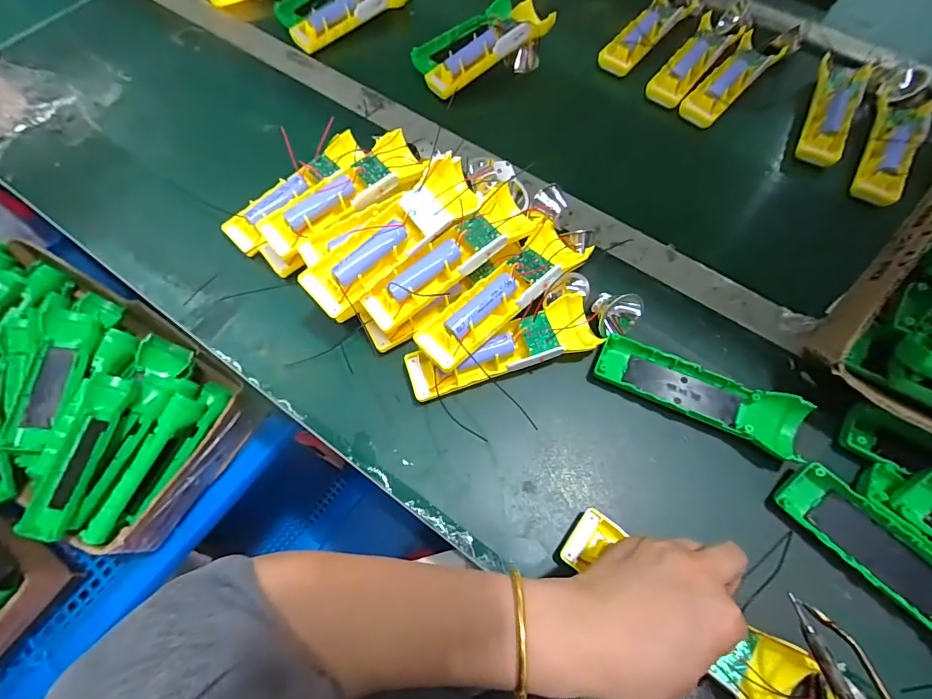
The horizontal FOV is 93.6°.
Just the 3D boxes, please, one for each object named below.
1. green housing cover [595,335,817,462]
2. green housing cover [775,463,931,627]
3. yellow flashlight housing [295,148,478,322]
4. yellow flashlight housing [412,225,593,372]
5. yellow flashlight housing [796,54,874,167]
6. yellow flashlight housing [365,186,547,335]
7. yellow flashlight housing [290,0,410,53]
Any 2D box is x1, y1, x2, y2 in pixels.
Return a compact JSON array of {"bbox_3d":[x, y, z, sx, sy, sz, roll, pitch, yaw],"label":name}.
[{"bbox_3d":[0.191,0.037,0.365,0.162,0.031,0.046,24,68,10],"label":"green housing cover"},{"bbox_3d":[0.307,0.152,0.310,0.052,0.025,0.164,-46,71,4],"label":"green housing cover"},{"bbox_3d":[-0.054,-0.098,0.364,0.177,0.039,0.052,-41,73,-16],"label":"yellow flashlight housing"},{"bbox_3d":[0.033,-0.048,0.366,0.165,0.038,0.046,-40,73,-16],"label":"yellow flashlight housing"},{"bbox_3d":[0.430,-0.287,0.506,0.043,0.030,0.154,24,71,10],"label":"yellow flashlight housing"},{"bbox_3d":[-0.013,-0.079,0.369,0.163,0.024,0.047,-35,71,-15],"label":"yellow flashlight housing"},{"bbox_3d":[-0.149,-0.442,0.573,0.170,0.022,0.044,-36,72,-15],"label":"yellow flashlight housing"}]

